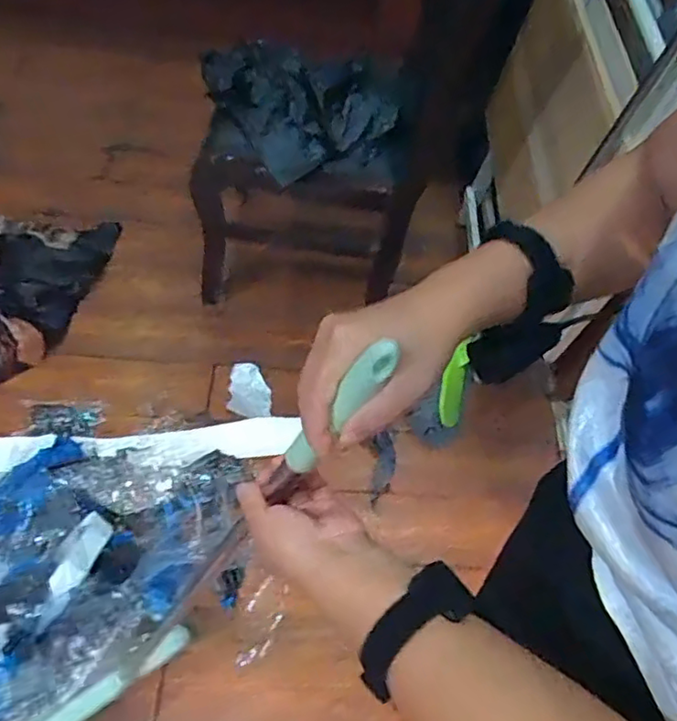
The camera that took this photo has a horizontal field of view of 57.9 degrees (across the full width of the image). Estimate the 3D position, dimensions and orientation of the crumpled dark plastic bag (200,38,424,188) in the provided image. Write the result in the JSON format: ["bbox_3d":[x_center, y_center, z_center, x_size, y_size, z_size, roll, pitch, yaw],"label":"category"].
[{"bbox_3d":[-0.050,-0.499,1.210,0.402,0.094,0.354,-3,57,-7],"label":"crumpled dark plastic bag"}]

